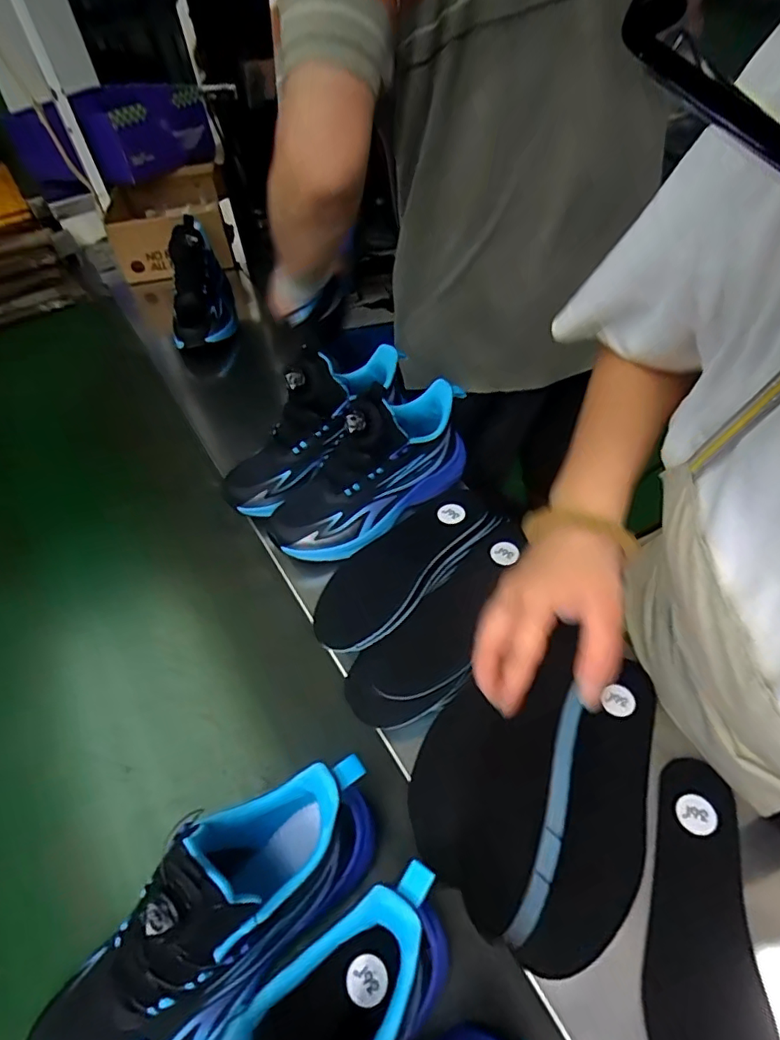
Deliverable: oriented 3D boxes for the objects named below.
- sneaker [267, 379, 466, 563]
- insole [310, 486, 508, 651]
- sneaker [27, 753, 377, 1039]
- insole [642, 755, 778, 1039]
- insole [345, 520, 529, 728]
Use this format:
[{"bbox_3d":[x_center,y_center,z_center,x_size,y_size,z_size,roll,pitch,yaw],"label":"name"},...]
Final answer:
[{"bbox_3d":[-0.030,-0.065,0.586,0.233,0.131,0.099,-33,55,-21],"label":"sneaker"},{"bbox_3d":[0.012,0.041,0.538,0.211,0.020,0.085,-37,56,-24],"label":"insole"},{"bbox_3d":[-0.118,0.258,0.356,0.249,0.138,0.086,-39,57,-25],"label":"sneaker"},{"bbox_3d":[0.207,0.279,0.368,0.072,0.013,0.223,1,52,12],"label":"insole"},{"bbox_3d":[0.062,0.091,0.506,0.240,0.018,0.080,-39,57,-25],"label":"insole"}]

